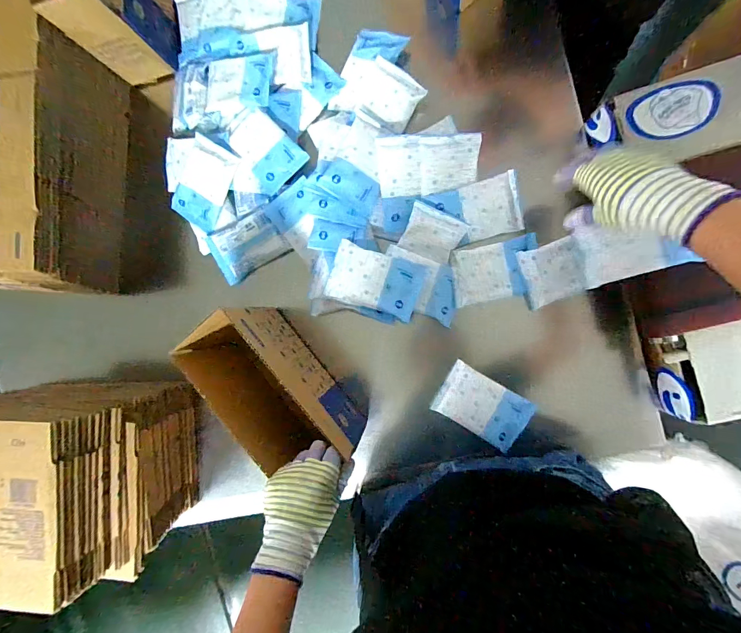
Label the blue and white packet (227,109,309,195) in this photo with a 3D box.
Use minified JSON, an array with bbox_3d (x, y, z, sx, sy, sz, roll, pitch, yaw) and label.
[{"bbox_3d":[-0.166,-0.262,0.577,0.087,0.017,0.116,-41,86,6],"label":"blue and white packet"}]

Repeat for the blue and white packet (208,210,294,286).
[{"bbox_3d":[-0.202,-0.118,0.601,0.119,0.013,0.088,-27,88,7],"label":"blue and white packet"}]

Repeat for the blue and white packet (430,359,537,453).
[{"bbox_3d":[0.167,0.134,0.541,0.131,0.011,0.082,31,95,6],"label":"blue and white packet"}]

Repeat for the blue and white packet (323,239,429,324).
[{"bbox_3d":[0.008,-0.052,0.534,0.132,0.031,0.083,18,93,7],"label":"blue and white packet"}]

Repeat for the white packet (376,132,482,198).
[{"bbox_3d":[0.083,-0.218,0.521,0.140,0.017,0.080,-1,91,7],"label":"white packet"}]

